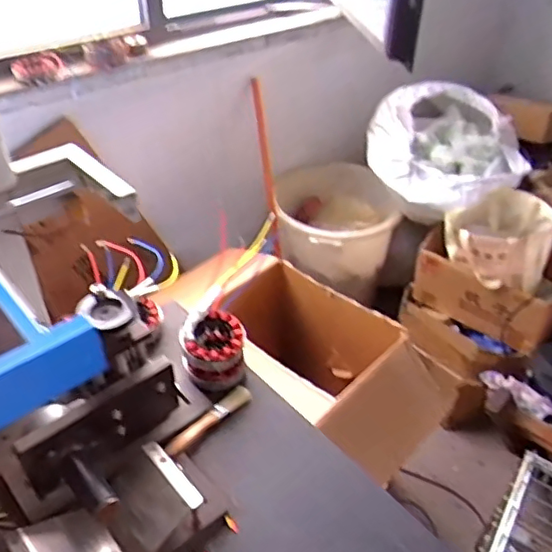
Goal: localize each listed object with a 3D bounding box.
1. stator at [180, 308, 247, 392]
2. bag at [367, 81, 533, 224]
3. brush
[{"bbox_3d":[-0.089,0.104,0.835,0.089,0.075,0.090,1,41,-1],"label":"stator"},{"bbox_3d":[0.457,-0.352,1.654,0.285,0.283,0.440,-20,45,-23],"label":"bag"},{"bbox_3d":[-0.090,0.194,0.789,0.027,0.017,0.146,32,49,30],"label":"brush"}]

